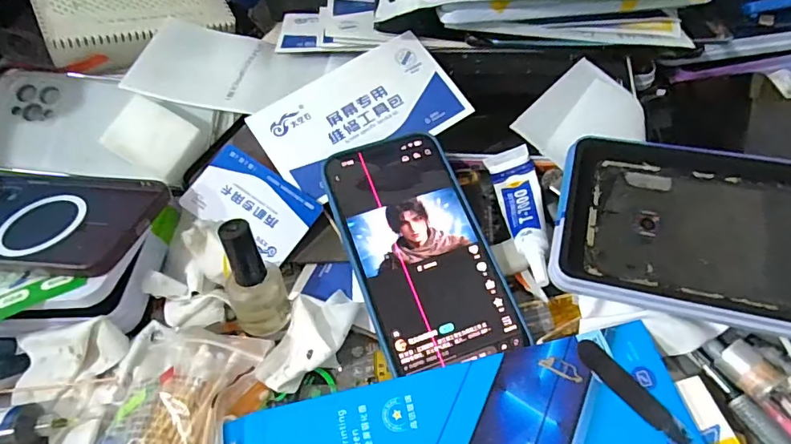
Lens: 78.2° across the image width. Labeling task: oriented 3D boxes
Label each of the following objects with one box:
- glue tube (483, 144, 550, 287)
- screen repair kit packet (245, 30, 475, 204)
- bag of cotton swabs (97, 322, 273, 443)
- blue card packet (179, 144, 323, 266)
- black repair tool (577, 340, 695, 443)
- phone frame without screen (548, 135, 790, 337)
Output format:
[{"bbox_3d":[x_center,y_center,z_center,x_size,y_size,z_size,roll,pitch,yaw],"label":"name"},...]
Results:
[{"bbox_3d":[0.084,-0.006,0.306,0.030,0.023,0.097,-10,51,-2],"label":"glue tube"},{"bbox_3d":[-0.023,-0.077,0.342,0.137,0.004,0.079,-34,79,-12],"label":"screen repair kit packet"},{"bbox_3d":[-0.118,0.097,0.244,0.081,0.024,0.099,5,52,10],"label":"bag of cotton swabs"},{"bbox_3d":[-0.096,-0.013,0.322,0.085,0.004,0.050,31,77,14],"label":"blue card packet"},{"bbox_3d":[0.119,0.085,0.237,0.012,0.004,0.070,-32,55,-18],"label":"black repair tool"},{"bbox_3d":[0.186,0.005,0.262,0.185,0.011,0.103,11,66,14],"label":"phone frame without screen"}]

